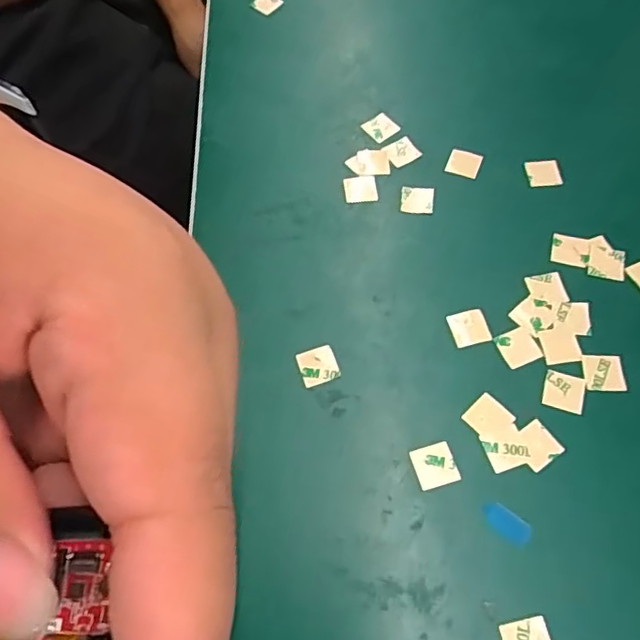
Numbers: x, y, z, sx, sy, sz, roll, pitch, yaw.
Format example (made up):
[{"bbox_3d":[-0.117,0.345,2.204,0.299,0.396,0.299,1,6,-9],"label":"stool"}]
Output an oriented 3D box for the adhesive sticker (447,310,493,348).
[{"bbox_3d":[0.063,0.003,0.244,0.016,0.004,0.015,-11,69,-6],"label":"adhesive sticker"}]

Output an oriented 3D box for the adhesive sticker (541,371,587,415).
[{"bbox_3d":[0.097,0.029,0.230,0.016,0.004,0.015,15,67,9],"label":"adhesive sticker"}]

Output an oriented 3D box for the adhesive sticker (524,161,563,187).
[{"bbox_3d":[0.108,-0.071,0.281,0.016,0.004,0.015,-6,72,2],"label":"adhesive sticker"}]

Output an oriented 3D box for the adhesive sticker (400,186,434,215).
[{"bbox_3d":[0.046,-0.057,0.275,0.015,0.004,0.015,5,63,5],"label":"adhesive sticker"}]

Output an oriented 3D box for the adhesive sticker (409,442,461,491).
[{"bbox_3d":[0.043,0.055,0.219,0.015,0.004,0.015,-16,67,-6],"label":"adhesive sticker"}]

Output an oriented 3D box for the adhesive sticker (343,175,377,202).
[{"bbox_3d":[0.019,-0.063,0.281,0.015,0.004,0.014,-8,69,3],"label":"adhesive sticker"}]

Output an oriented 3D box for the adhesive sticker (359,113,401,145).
[{"bbox_3d":[0.031,-0.099,0.298,0.015,0.004,0.015,-36,76,-10],"label":"adhesive sticker"}]

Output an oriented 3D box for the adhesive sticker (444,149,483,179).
[{"bbox_3d":[0.071,-0.078,0.284,0.016,0.004,0.015,20,65,13],"label":"adhesive sticker"}]

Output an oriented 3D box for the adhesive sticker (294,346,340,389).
[{"bbox_3d":[-0.001,0.019,0.239,0.016,0.004,0.015,-19,71,-4],"label":"adhesive sticker"}]

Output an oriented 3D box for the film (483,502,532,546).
[{"bbox_3d":[0.067,0.073,0.208,0.018,0.004,0.009,32,72,21],"label":"film"}]

